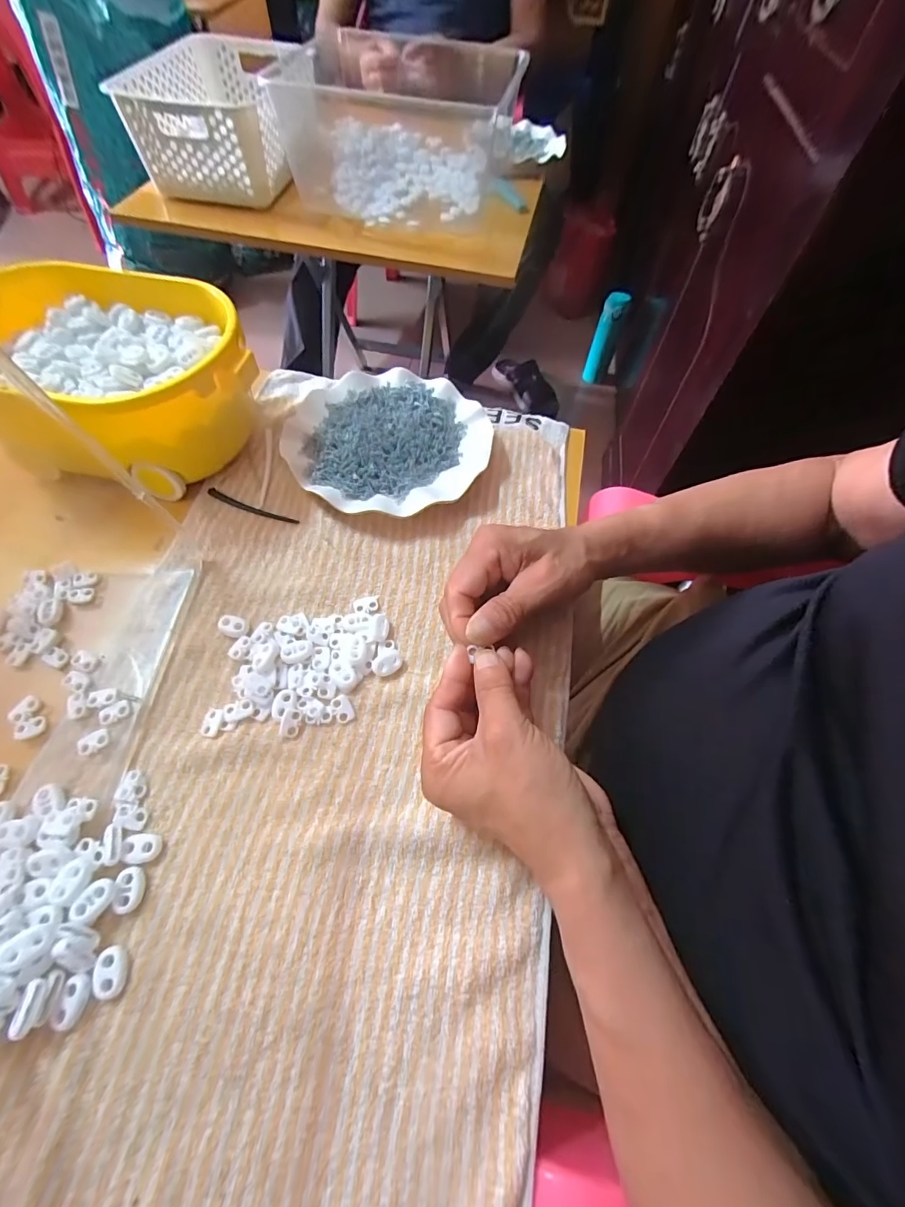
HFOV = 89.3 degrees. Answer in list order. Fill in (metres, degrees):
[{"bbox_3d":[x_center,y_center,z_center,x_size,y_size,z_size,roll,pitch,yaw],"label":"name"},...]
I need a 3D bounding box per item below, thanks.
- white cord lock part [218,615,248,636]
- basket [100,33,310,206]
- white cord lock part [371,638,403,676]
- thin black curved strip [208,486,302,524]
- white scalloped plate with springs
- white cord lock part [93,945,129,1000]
[{"bbox_3d":[-0.163,0.016,0.339,0.023,0.007,0.014,16,61,6],"label":"white cord lock part"},{"bbox_3d":[-0.338,-0.741,0.700,0.206,0.109,0.309,3,60,-1],"label":"basket"},{"bbox_3d":[-0.046,0.039,0.331,0.019,0.009,0.029,10,60,3],"label":"white cord lock part"},{"bbox_3d":[-0.175,-0.083,0.396,0.089,0.005,0.009,20,61,9],"label":"thin black curved strip"},{"bbox_3d":[-0.062,-0.153,0.431,0.178,0.022,0.178,1,60,-2],"label":"white scalloped plate with springs"},{"bbox_3d":[-0.180,0.193,0.241,0.014,0.006,0.023,-10,61,-9],"label":"white cord lock part"}]

